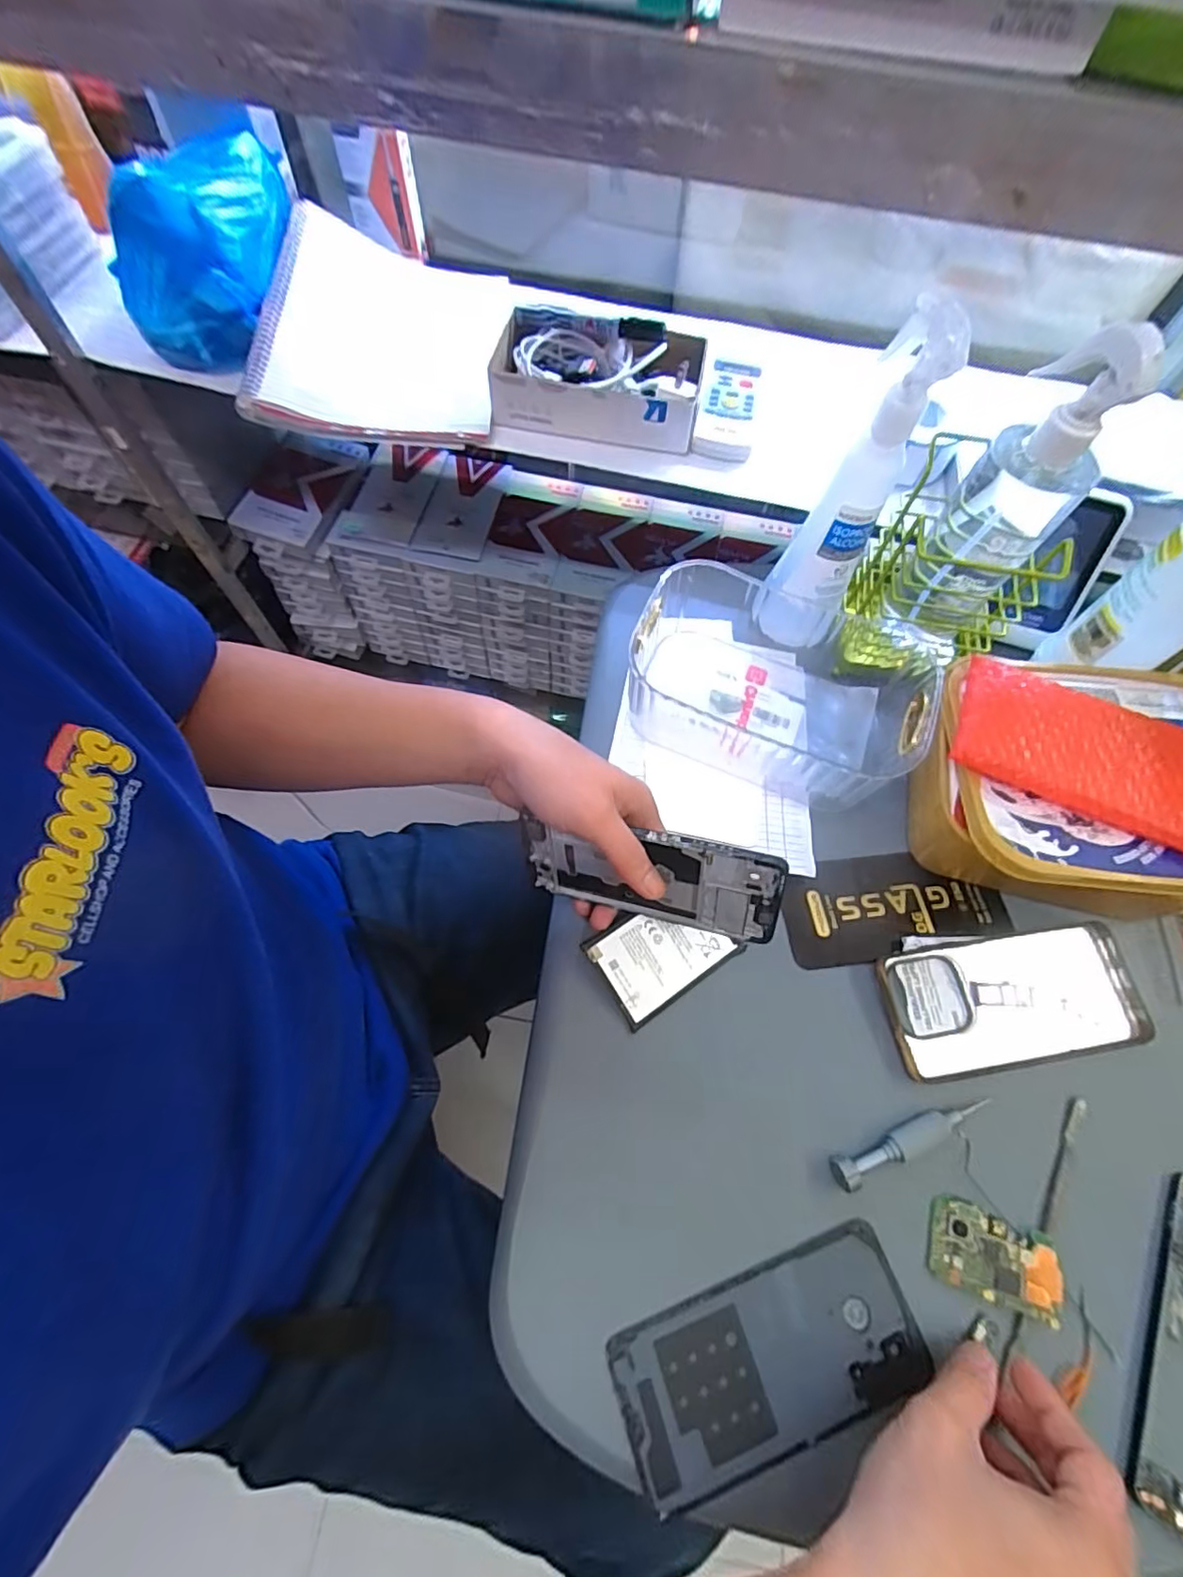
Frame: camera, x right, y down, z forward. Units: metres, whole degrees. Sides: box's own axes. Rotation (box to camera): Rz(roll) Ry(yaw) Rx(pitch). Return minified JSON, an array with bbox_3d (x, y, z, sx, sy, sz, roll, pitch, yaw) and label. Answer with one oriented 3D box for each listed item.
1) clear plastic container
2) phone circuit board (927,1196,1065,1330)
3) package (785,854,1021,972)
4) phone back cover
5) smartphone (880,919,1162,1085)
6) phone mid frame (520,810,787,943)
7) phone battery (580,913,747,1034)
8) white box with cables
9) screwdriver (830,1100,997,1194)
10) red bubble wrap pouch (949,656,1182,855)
[{"bbox_3d":[0.142,-0.084,0.468,0.218,0.075,0.153,22,67,8],"label":"clear plastic container"},{"bbox_3d":[0.226,0.263,0.333,0.068,0.007,0.040,21,66,7],"label":"phone circuit board"},{"bbox_3d":[0.214,0.082,0.423,0.156,0.007,0.071,-7,66,-6],"label":"package"},{"bbox_3d":[0.095,0.301,0.312,0.158,0.007,0.072,-16,67,-9],"label":"phone back cover"},{"bbox_3d":[0.280,0.140,0.395,0.168,0.007,0.078,-7,66,-6],"label":"smartphone"},{"bbox_3d":[0.034,0.054,0.366,0.156,0.076,0.007,9,44,16],"label":"phone mid frame"},{"bbox_3d":[0.048,0.107,0.393,0.090,0.006,0.064,-30,84,-17],"label":"phone battery"},{"bbox_3d":[0.004,-0.367,0.532,0.184,0.055,0.102,9,66,2],"label":"white box with cables"},{"bbox_3d":[0.192,0.210,0.355,0.104,0.014,0.018,-20,68,-11],"label":"screwdriver"},{"bbox_3d":[0.318,-0.022,0.374,0.165,0.018,0.083,27,67,10],"label":"red bubble wrap pouch"}]

